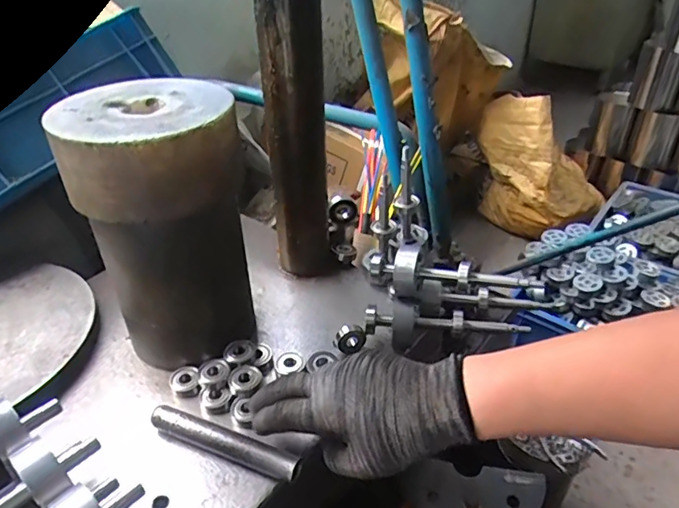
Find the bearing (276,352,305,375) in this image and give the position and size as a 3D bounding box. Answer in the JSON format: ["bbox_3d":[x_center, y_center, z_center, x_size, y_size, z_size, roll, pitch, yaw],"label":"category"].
[{"bbox_3d":[-0.049,0.110,0.522,0.029,0.004,0.027,-6,35,-7],"label":"bearing"}]

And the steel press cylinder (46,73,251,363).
[{"bbox_3d":[-0.151,-0.019,0.484,0.134,0.246,0.130,-10,35,-13],"label":"steel press cylinder"}]

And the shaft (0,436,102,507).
[{"bbox_3d":[-0.217,0.164,0.307,0.156,0.032,0.033,-37,47,-24],"label":"shaft"}]

